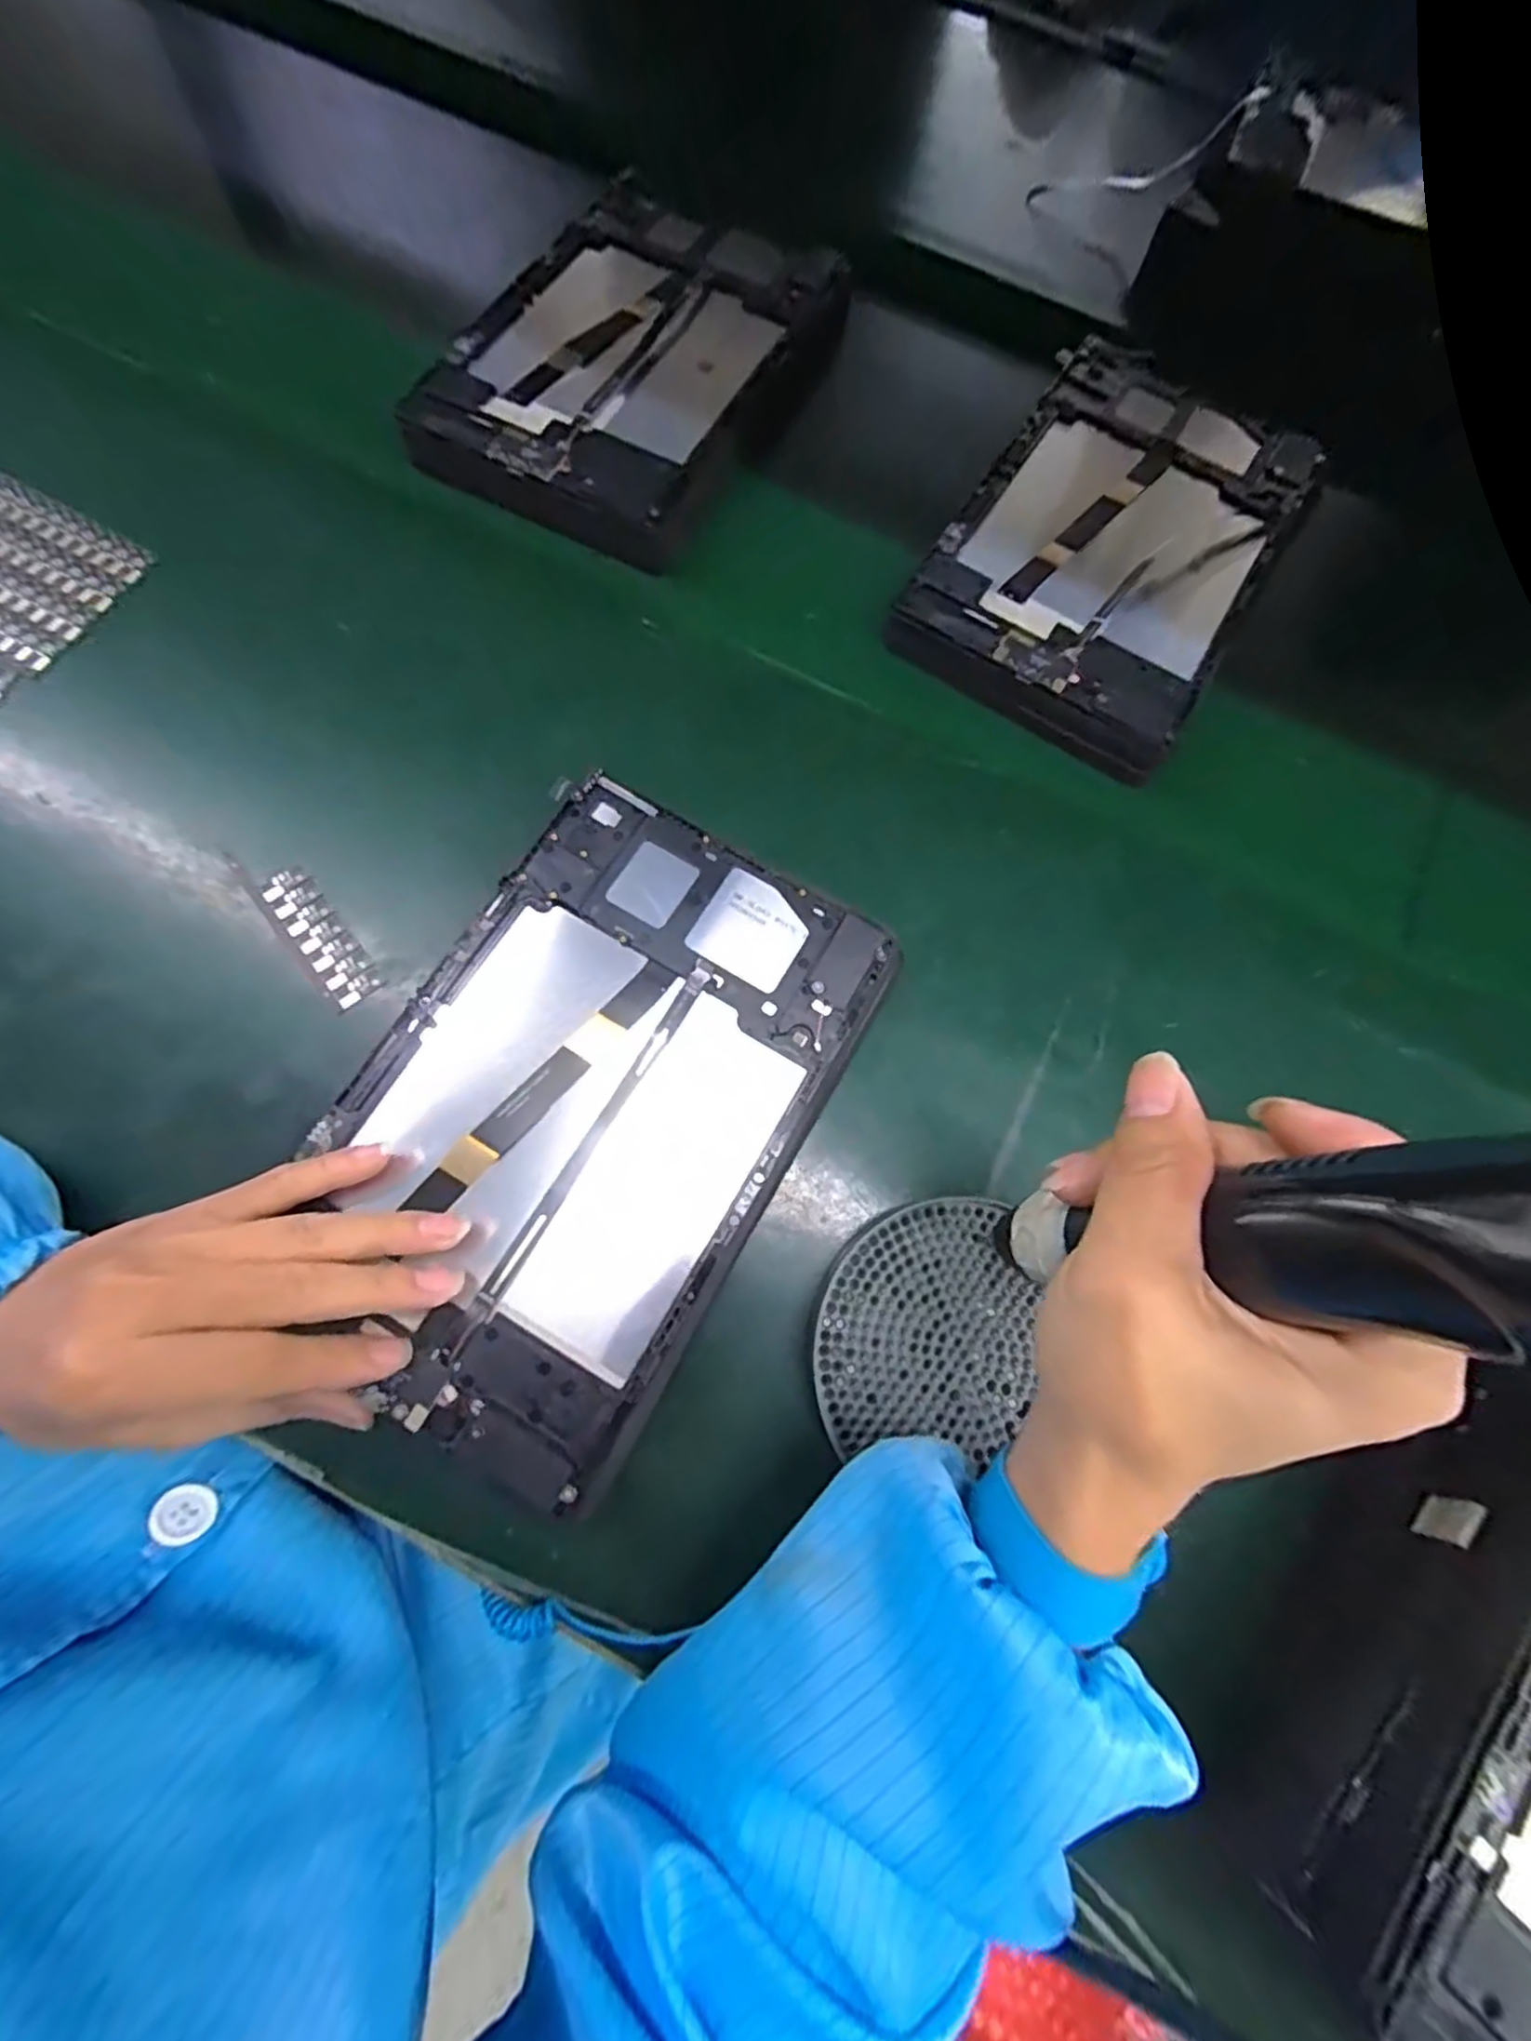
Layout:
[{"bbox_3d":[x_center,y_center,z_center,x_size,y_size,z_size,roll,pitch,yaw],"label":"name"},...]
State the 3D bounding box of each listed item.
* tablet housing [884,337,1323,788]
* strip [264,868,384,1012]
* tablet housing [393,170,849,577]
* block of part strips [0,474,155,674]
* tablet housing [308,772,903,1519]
[{"bbox_3d":[0.186,-0.255,0.385,0.148,0.019,0.246,31,74,6],"label":"tablet housing"},{"bbox_3d":[-0.189,-0.036,0.311,0.021,0.004,0.070,-36,79,-13],"label":"strip"},{"bbox_3d":[-0.067,-0.376,0.404,0.161,0.023,0.259,26,73,4],"label":"tablet housing"},{"bbox_3d":[-0.363,-0.218,0.355,0.095,0.008,0.079,29,74,5],"label":"block of part strips"},{"bbox_3d":[-0.065,0.032,0.279,0.157,0.013,0.232,31,77,6],"label":"tablet housing"}]

